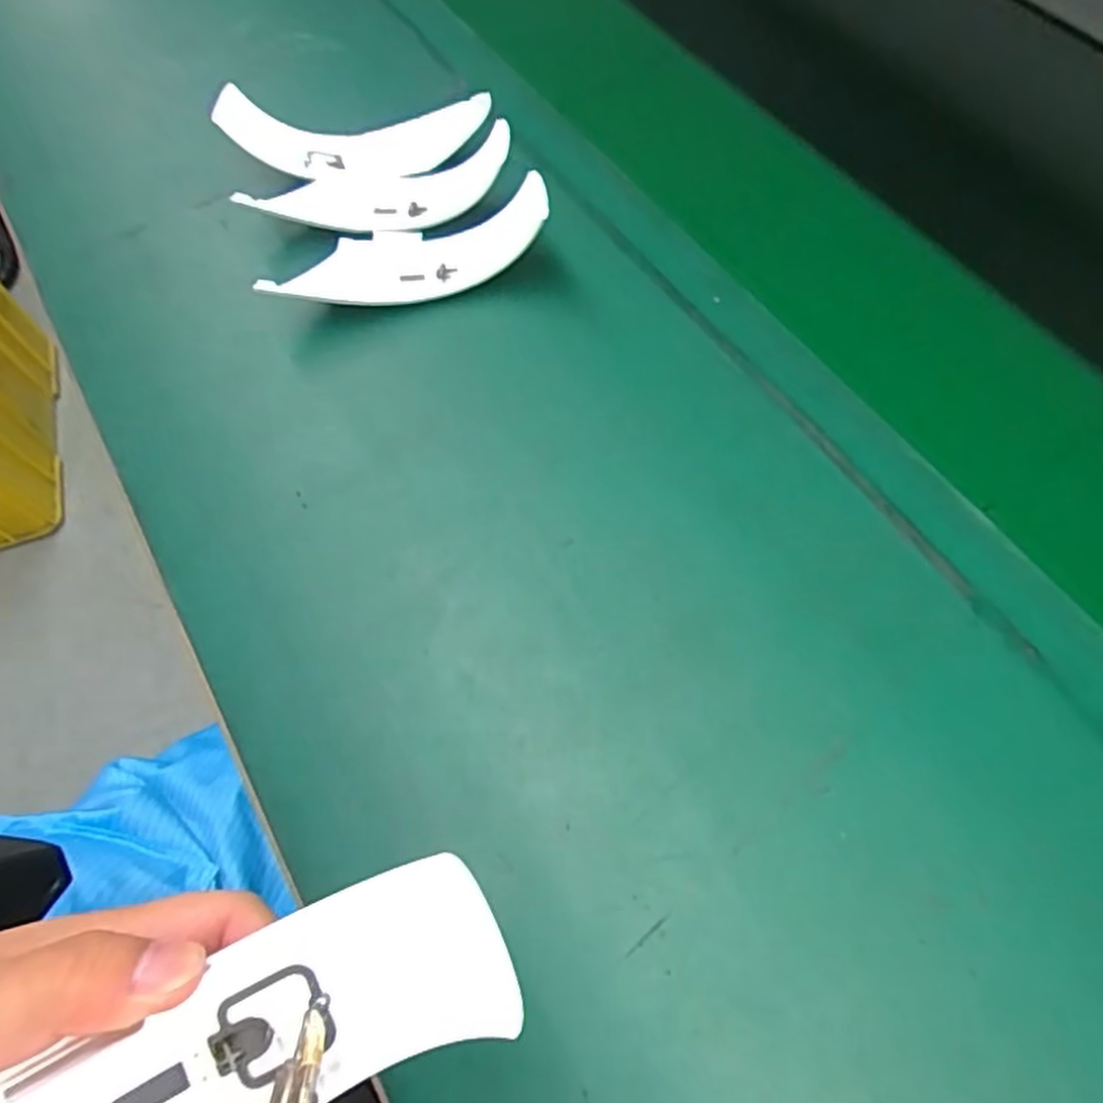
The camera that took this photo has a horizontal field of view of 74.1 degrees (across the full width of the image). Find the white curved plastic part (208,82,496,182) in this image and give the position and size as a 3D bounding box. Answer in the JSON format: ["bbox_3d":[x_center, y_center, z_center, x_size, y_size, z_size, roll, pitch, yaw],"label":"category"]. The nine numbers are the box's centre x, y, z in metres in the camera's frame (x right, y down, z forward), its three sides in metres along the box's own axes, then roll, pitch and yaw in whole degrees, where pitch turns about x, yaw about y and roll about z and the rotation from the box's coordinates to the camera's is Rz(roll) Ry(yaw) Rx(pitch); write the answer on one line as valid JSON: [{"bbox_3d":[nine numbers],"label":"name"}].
[{"bbox_3d":[-0.134,-0.292,0.509,0.181,0.041,0.052,-3,63,1],"label":"white curved plastic part"}]

